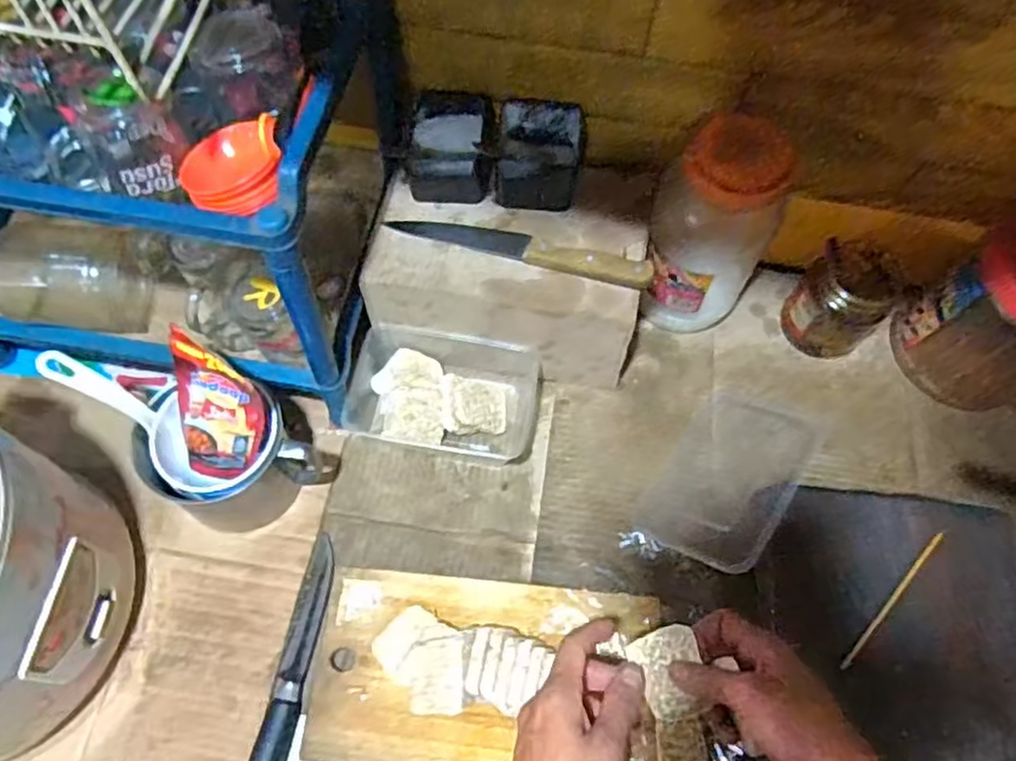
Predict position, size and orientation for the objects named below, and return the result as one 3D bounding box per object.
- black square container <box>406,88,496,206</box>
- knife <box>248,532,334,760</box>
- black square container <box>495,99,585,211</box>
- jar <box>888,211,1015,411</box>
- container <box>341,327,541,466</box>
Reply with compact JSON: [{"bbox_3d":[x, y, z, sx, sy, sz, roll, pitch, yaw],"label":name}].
[{"bbox_3d":[-0.058,-0.227,0.665,0.086,0.061,0.080,1,63,-1],"label":"black square container"},{"bbox_3d":[-0.183,0.247,0.581,0.029,0.013,0.226,9,63,3],"label":"knife"},{"bbox_3d":[0.029,-0.210,0.660,0.088,0.073,0.079,2,63,-1],"label":"black square container"},{"bbox_3d":[0.487,-0.060,0.668,0.118,0.175,0.138,-26,67,-14],"label":"jar"},{"bbox_3d":[-0.062,0.012,0.687,0.186,0.055,0.120,5,63,1],"label":"container"}]

